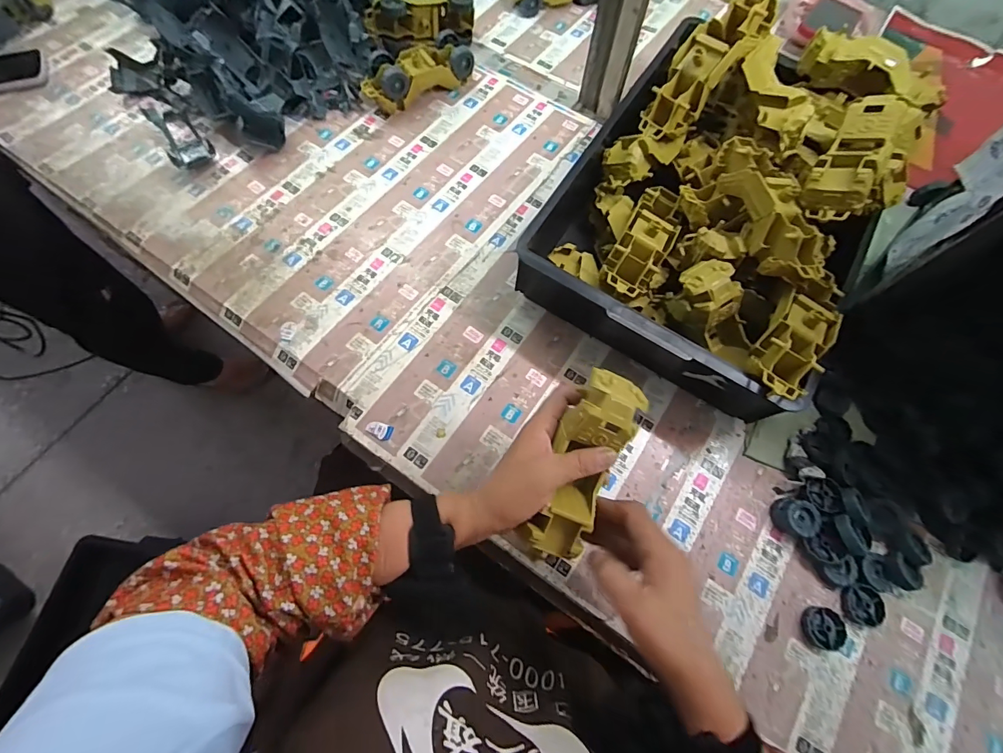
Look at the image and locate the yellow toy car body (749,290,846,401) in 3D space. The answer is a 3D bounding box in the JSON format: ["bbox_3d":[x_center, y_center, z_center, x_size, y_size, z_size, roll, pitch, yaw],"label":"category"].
[{"bbox_3d":[0.298,-0.030,0.443,0.056,0.039,0.119,30,71,8],"label":"yellow toy car body"}]

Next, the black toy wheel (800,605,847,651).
[{"bbox_3d":[0.327,0.256,0.440,0.043,0.010,0.038,19,70,5],"label":"black toy wheel"}]

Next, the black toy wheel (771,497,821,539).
[{"bbox_3d":[0.318,0.152,0.468,0.039,0.023,0.039,1,69,-2],"label":"black toy wheel"}]

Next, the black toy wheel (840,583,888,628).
[{"bbox_3d":[0.372,0.235,0.446,0.037,0.014,0.037,1,69,-2],"label":"black toy wheel"}]

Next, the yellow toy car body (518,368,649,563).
[{"bbox_3d":[0.070,0.080,0.373,0.059,0.043,0.171,21,92,6],"label":"yellow toy car body"}]

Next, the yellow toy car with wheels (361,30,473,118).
[{"bbox_3d":[-0.132,-0.467,0.670,0.169,0.056,0.068,-27,73,-11],"label":"yellow toy car with wheels"}]

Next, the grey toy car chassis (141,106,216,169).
[{"bbox_3d":[-0.467,-0.351,0.631,0.058,0.028,0.107,-34,74,-13],"label":"grey toy car chassis"}]

